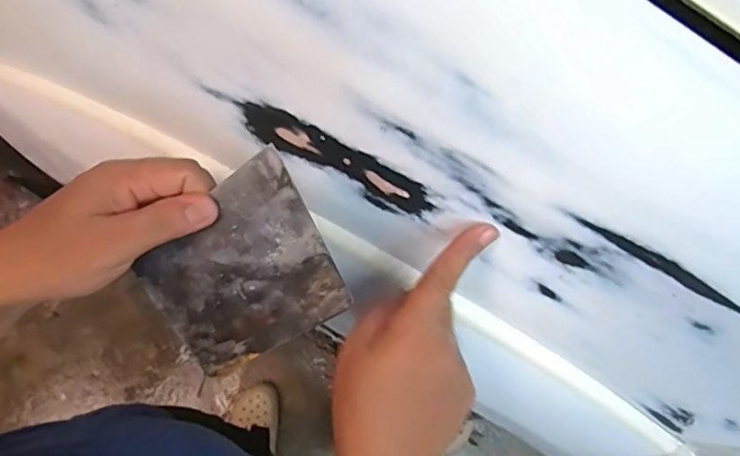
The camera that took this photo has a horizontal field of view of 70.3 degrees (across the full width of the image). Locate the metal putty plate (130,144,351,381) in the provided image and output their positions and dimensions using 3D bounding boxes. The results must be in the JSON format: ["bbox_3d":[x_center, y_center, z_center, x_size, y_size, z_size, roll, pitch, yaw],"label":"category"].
[{"bbox_3d":[-0.079,0.029,0.313,0.134,0.004,0.095,-32,93,27],"label":"metal putty plate"}]

